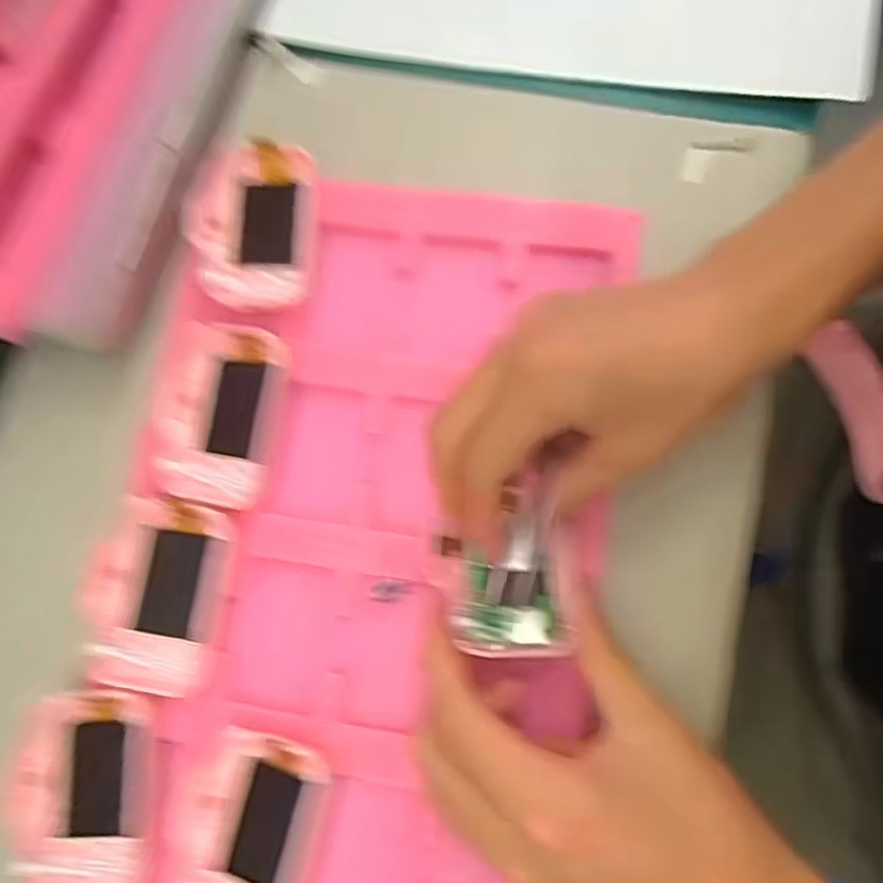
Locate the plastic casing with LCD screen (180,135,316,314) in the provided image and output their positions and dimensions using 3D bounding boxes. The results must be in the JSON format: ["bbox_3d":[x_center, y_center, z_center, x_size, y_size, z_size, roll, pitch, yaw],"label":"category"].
[{"bbox_3d":[-0.098,-0.108,0.370,0.062,0.018,0.084,0,77,6],"label":"plastic casing with LCD screen"}]

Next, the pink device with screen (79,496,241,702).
[{"bbox_3d":[-0.134,0.069,0.333,0.063,0.015,0.083,8,78,8],"label":"pink device with screen"}]

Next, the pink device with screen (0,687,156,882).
[{"bbox_3d":[-0.160,0.153,0.319,0.065,0.017,0.084,-4,77,5],"label":"pink device with screen"}]

